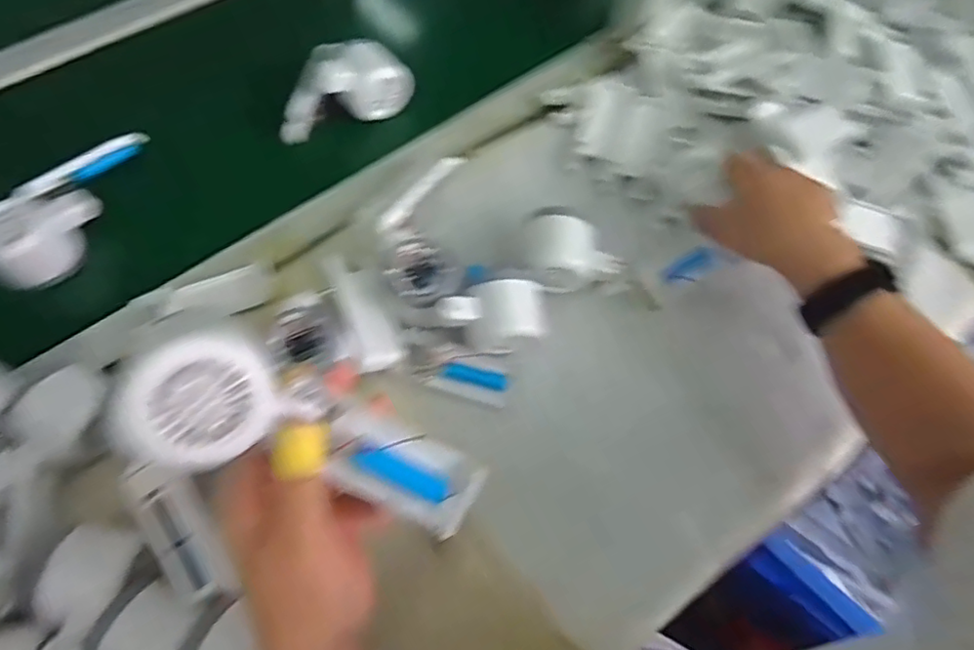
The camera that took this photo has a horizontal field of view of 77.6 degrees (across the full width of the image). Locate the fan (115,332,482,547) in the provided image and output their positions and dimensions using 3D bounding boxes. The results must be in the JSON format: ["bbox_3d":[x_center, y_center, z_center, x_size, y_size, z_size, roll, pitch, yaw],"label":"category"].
[{"bbox_3d":[-0.077,0.054,0.280,0.162,0.029,0.053,30,61,-29],"label":"fan"}]

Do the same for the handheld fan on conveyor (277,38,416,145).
[{"bbox_3d":[-0.141,-0.230,0.588,0.133,0.045,0.064,-27,69,-15],"label":"handheld fan on conveyor"}]

